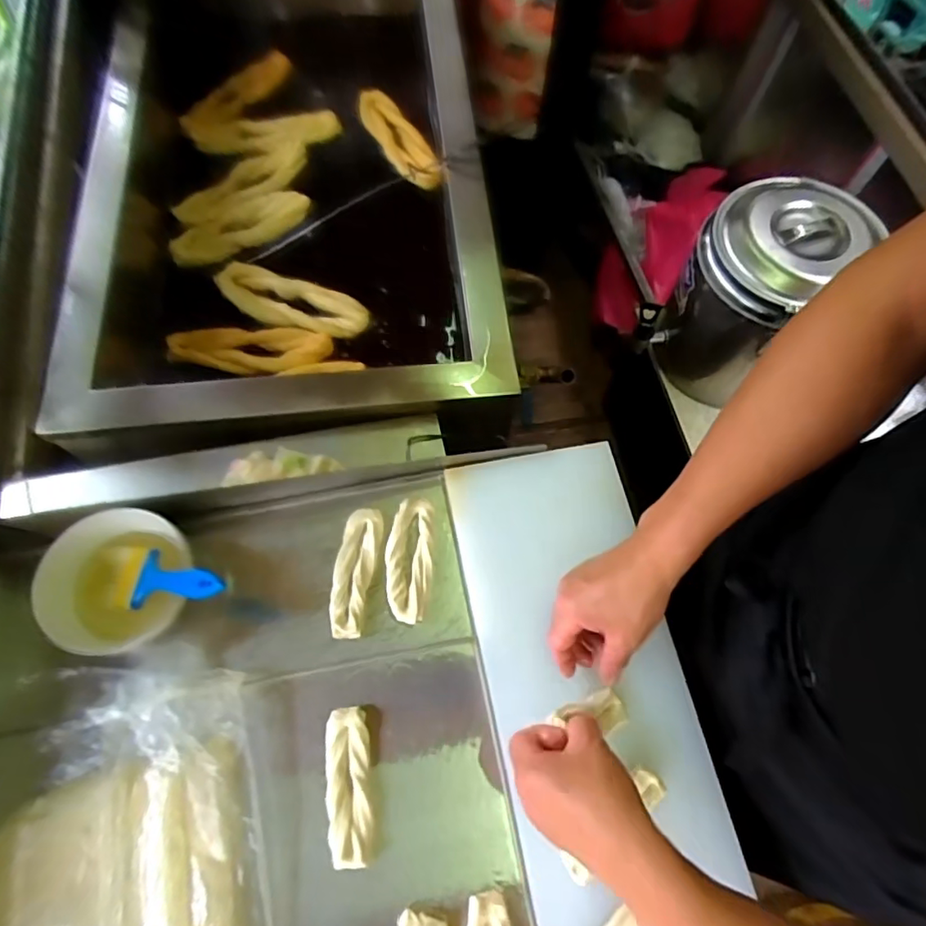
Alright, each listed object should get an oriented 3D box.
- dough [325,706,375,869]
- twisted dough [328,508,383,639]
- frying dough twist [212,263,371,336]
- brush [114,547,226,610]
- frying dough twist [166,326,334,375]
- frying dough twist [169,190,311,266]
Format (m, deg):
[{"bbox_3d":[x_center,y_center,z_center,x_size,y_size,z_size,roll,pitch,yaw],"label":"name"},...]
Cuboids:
[{"bbox_3d":[-0.100,0.291,0.512,0.041,0.038,0.127,-8,68,-3],"label":"dough"},{"bbox_3d":[-0.108,0.110,0.572,0.037,0.023,0.128,7,68,3],"label":"twisted dough"},{"bbox_3d":[-0.267,-0.249,0.869,0.243,0.032,0.078,14,69,6],"label":"frying dough twist"},{"bbox_3d":[-0.266,0.106,0.512,0.151,0.013,0.057,-4,64,31],"label":"brush"},{"bbox_3d":[-0.314,-0.168,0.834,0.229,0.021,0.074,-5,68,-2],"label":"frying dough twist"},{"bbox_3d":[-0.360,-0.385,0.918,0.226,0.031,0.074,-25,70,-10],"label":"frying dough twist"}]

